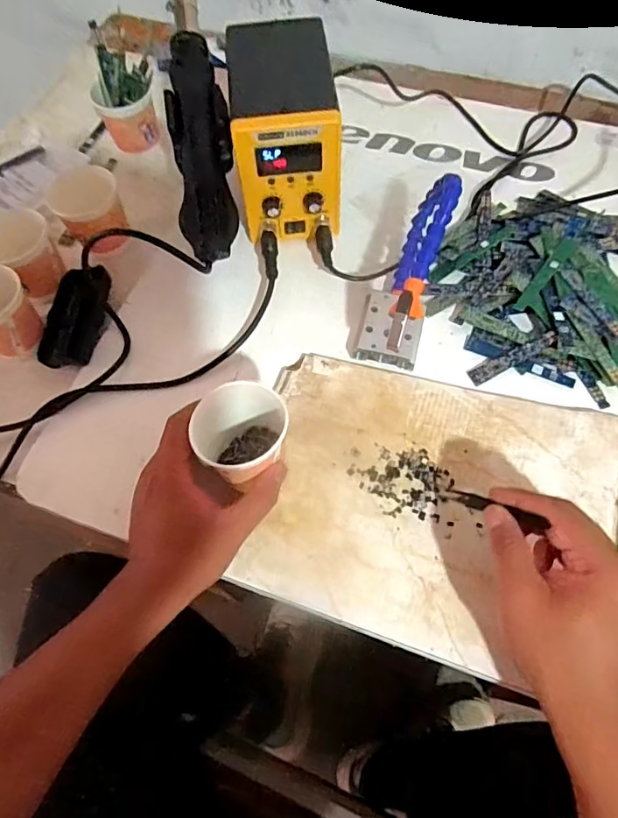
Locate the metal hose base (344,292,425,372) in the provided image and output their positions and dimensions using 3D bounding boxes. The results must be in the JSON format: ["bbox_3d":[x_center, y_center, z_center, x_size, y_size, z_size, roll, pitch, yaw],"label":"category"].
[{"bbox_3d":[0.075,-0.075,0.485,0.059,0.017,0.067,14,65,9],"label":"metal hose base"}]

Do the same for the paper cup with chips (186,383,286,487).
[{"bbox_3d":[-0.051,0.017,0.403,0.067,0.074,0.076,-15,64,-5],"label":"paper cup with chips"}]

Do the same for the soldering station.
[{"bbox_3d":[-0.023,-0.269,0.520,0.095,0.141,0.157,-5,63,0],"label":"soldering station"}]

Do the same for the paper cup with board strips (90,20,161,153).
[{"bbox_3d":[-0.209,-0.354,0.596,0.069,0.099,0.070,-15,64,-5],"label":"paper cup with board strips"}]

